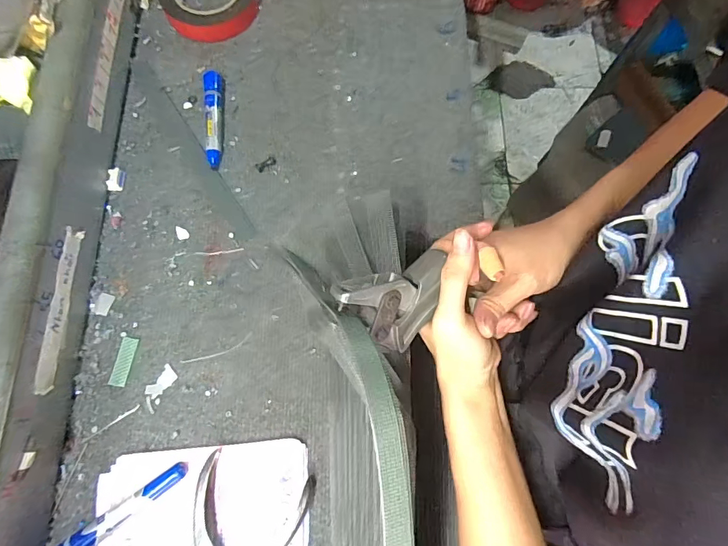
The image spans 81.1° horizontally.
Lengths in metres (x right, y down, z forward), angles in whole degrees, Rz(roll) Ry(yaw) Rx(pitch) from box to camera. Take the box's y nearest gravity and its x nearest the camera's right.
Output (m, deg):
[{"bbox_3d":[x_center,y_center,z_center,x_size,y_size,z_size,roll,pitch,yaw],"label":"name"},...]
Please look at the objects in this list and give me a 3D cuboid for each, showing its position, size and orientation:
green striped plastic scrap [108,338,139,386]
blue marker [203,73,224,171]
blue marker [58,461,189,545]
[{"bbox_3d":[-0.235,0.086,0.414,0.016,0.004,0.046,8,72,1],"label":"green striped plastic scrap"},{"bbox_3d":[-0.170,-0.177,0.487,0.021,0.019,0.119,-6,72,-4],"label":"blue marker"},{"bbox_3d":[-0.215,0.211,0.366,0.134,0.017,0.018,-34,76,-12],"label":"blue marker"}]

